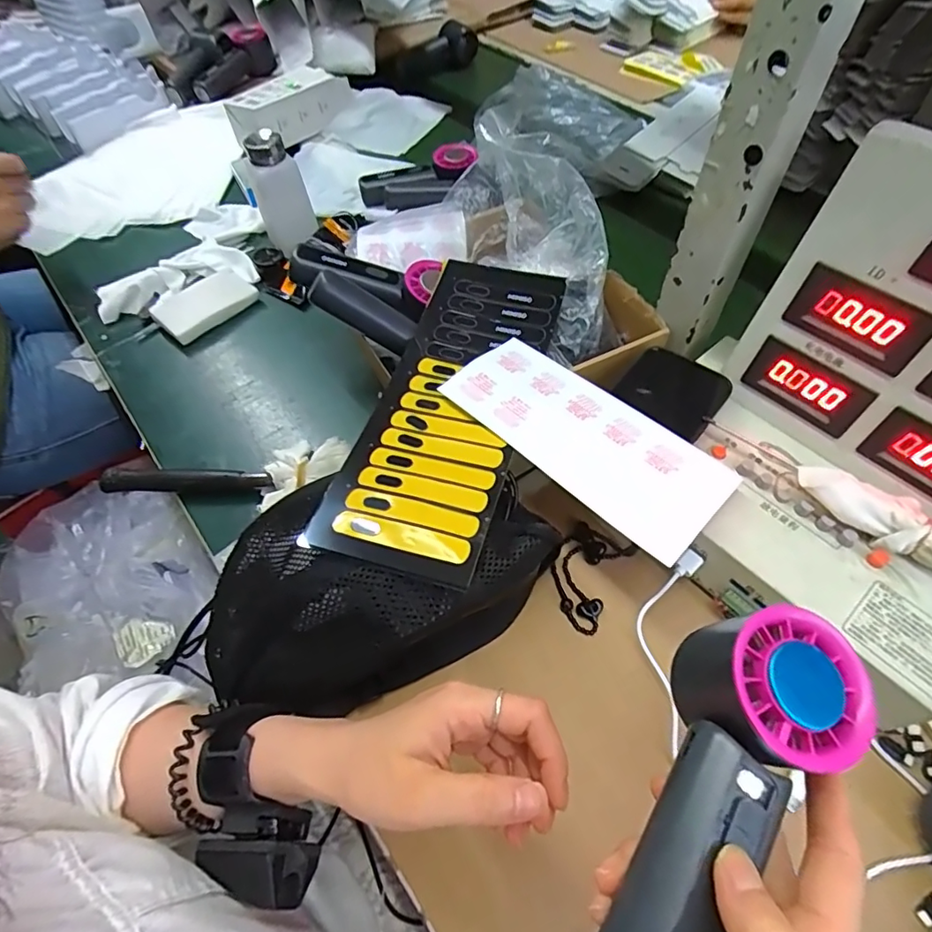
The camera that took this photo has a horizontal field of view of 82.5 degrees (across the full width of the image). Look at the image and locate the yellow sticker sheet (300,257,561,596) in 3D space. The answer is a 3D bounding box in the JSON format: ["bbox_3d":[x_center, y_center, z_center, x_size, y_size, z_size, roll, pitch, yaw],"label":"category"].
[{"bbox_3d":[-0.007,-0.058,0.413,0.111,0.007,0.301,13,58,11],"label":"yellow sticker sheet"}]

